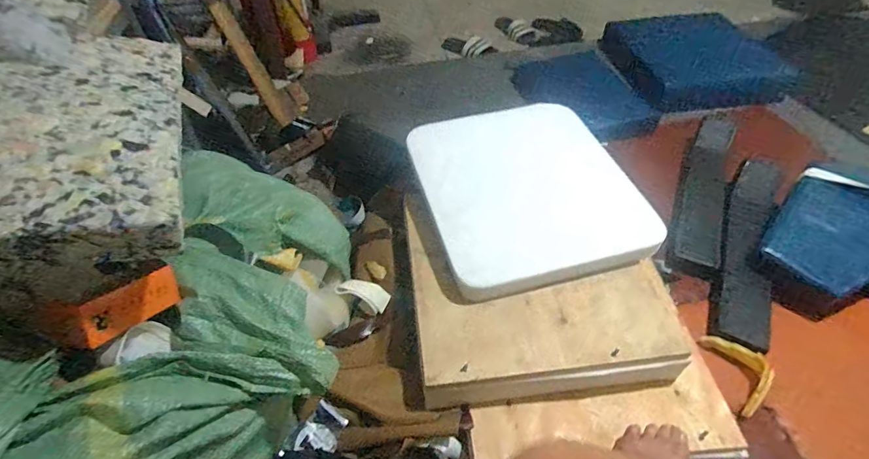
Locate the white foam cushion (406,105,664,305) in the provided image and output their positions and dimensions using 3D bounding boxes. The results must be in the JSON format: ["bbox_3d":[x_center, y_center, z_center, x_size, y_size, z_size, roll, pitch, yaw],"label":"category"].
[{"bbox_3d":[0.199,-0.093,0.964,0.444,0.057,0.447,-12,64,-10],"label":"white foam cushion"}]

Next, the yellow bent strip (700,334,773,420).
[{"bbox_3d":[0.627,0.281,0.904,0.088,0.026,0.167,-42,40,29],"label":"yellow bent strip"}]

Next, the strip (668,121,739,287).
[{"bbox_3d":[0.744,-0.111,1.219,0.115,0.064,0.585,19,53,21],"label":"strip"}]

